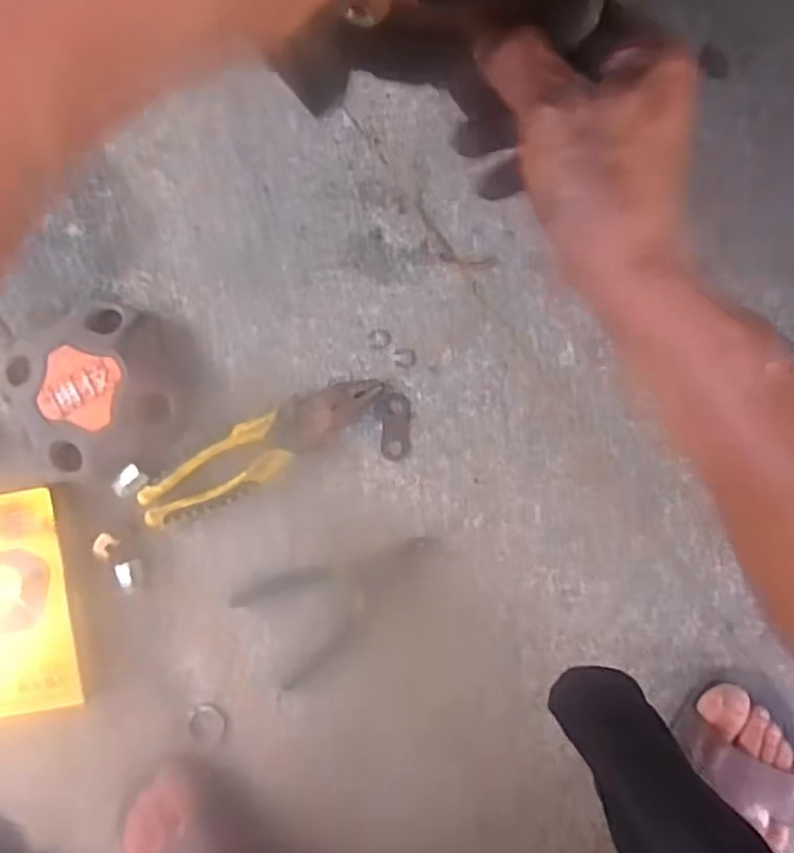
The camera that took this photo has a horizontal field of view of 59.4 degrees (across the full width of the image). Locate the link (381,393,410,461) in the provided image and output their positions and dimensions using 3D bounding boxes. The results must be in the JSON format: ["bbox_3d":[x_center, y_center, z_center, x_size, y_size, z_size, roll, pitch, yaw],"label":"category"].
[{"bbox_3d":[0.000,0.000,0.516,0.020,0.004,0.049,4,88,0],"label":"link"}]

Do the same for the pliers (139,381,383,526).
[{"bbox_3d":[-0.098,0.016,0.509,0.187,0.011,0.042,-27,88,-1],"label":"pliers"}]

